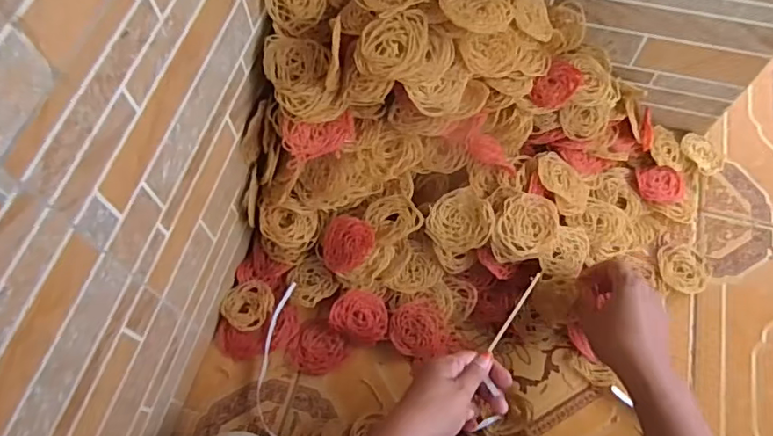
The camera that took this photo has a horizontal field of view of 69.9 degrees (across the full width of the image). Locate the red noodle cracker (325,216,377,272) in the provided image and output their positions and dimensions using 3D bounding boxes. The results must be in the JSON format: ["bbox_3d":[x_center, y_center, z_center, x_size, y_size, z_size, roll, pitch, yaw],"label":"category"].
[{"bbox_3d":[-0.043,0.026,0.575,0.058,0.012,0.058,-49,68,12],"label":"red noodle cracker"}]

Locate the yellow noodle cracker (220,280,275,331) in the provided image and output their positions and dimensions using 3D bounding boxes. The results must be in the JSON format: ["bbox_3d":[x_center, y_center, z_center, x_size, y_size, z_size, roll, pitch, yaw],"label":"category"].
[{"bbox_3d":[-0.146,0.094,0.591,0.051,0.019,0.052,0,64,1],"label":"yellow noodle cracker"}]

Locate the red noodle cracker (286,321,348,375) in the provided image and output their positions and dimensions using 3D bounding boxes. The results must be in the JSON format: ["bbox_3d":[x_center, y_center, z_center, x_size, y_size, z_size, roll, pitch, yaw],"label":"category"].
[{"bbox_3d":[-0.073,0.138,0.586,0.056,0.015,0.054,0,64,1],"label":"red noodle cracker"}]

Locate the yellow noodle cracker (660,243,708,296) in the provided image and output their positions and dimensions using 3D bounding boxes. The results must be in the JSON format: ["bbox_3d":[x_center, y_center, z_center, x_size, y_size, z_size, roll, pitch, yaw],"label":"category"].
[{"bbox_3d":[0.339,0.057,0.631,0.054,0.010,0.062,15,65,8],"label":"yellow noodle cracker"}]

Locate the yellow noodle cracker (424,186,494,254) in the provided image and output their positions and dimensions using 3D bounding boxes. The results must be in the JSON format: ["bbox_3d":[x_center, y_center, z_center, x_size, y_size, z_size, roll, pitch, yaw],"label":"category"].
[{"bbox_3d":[0.079,0.001,0.567,0.063,0.025,0.067,0,64,1],"label":"yellow noodle cracker"}]

